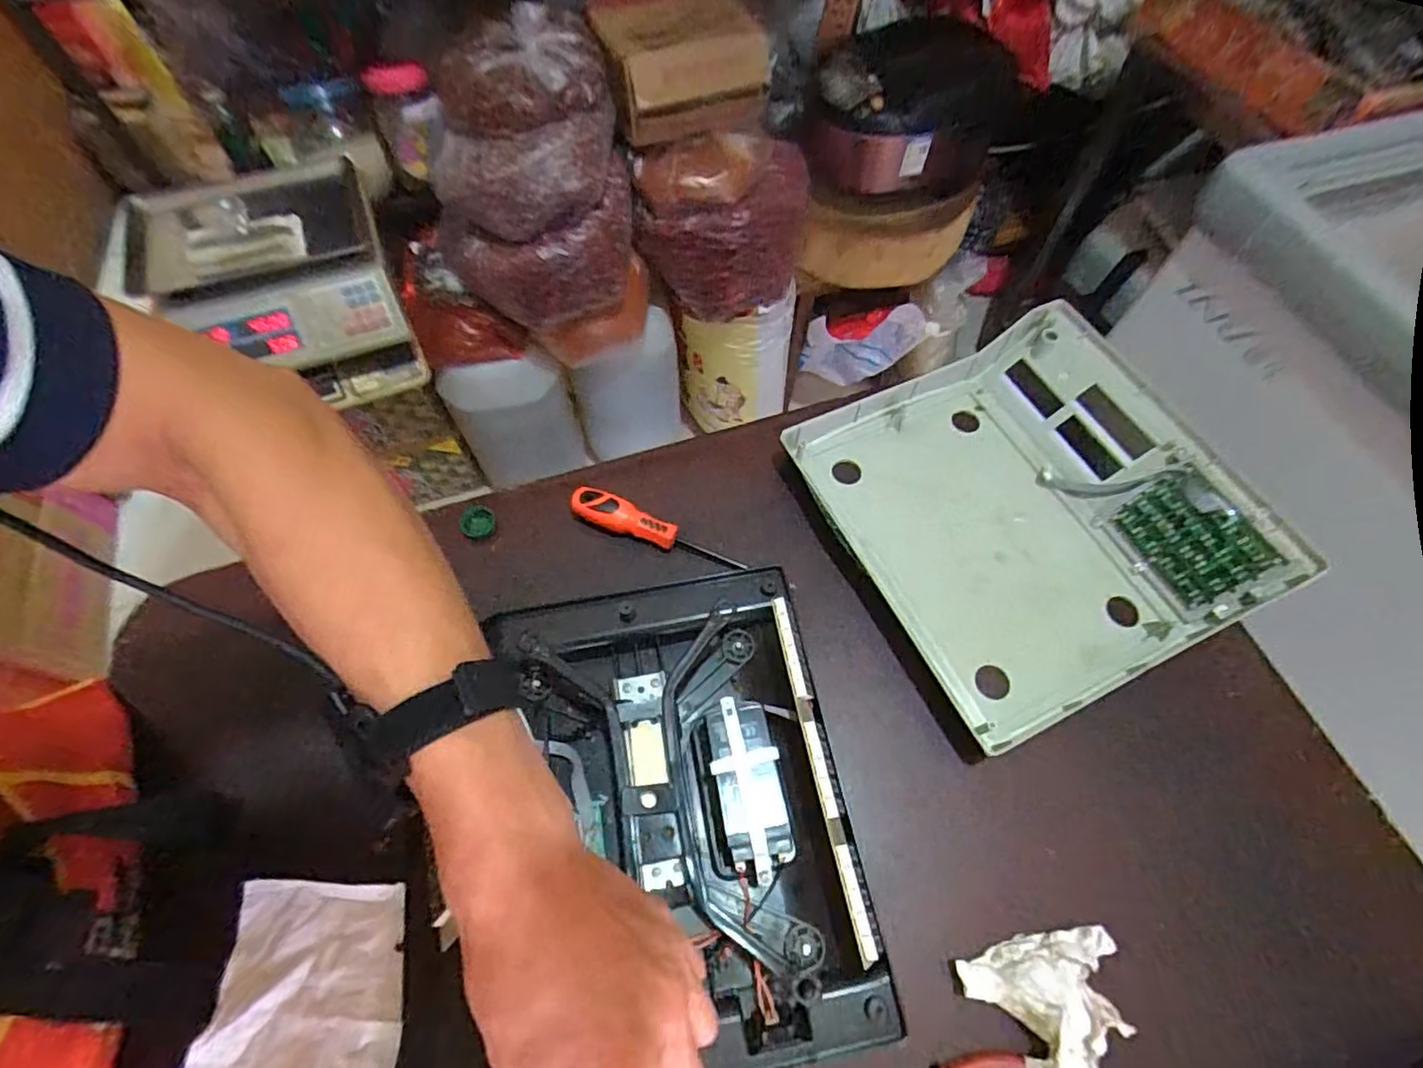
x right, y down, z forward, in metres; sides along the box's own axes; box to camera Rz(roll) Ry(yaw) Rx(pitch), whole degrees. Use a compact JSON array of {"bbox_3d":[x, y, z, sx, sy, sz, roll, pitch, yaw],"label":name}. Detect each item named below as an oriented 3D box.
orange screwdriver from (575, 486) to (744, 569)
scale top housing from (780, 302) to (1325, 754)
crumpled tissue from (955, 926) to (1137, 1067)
[{"bbox_3d":[-0.054,0.000,0.593,0.170,0.032,0.028,23,66,11],"label":"orange screwdriver"},{"bbox_3d":[0.293,-0.023,0.597,0.339,0.076,0.348,-23,66,-11],"label":"scale top housing"},{"bbox_3d":[0.231,0.327,0.426,0.107,0.027,0.086,-8,64,-5],"label":"crumpled tissue"}]

